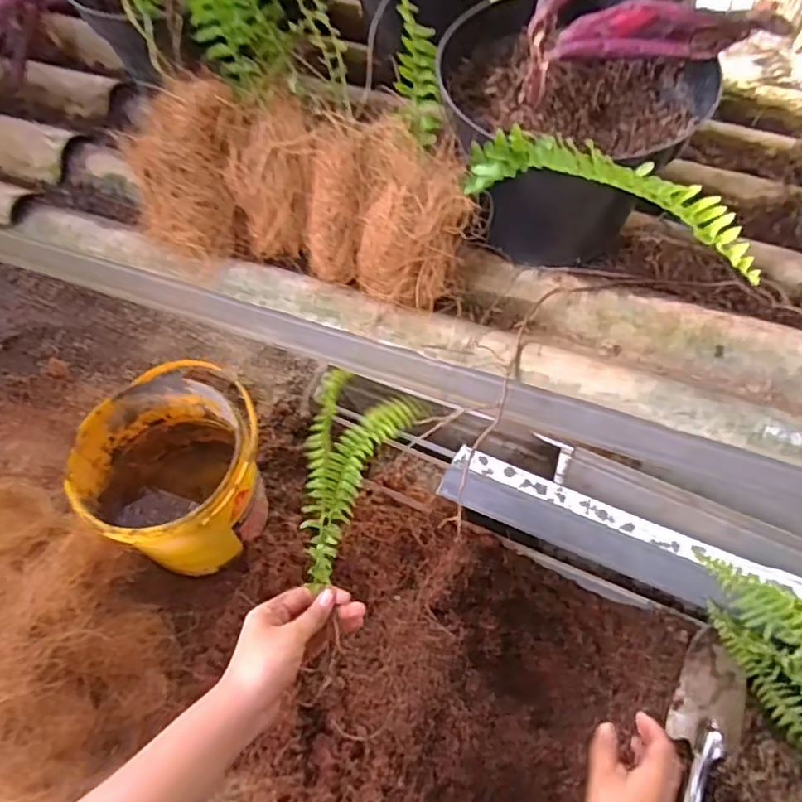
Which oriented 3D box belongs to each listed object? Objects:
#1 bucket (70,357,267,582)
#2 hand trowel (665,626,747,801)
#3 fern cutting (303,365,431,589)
[{"bbox_3d":[-0.262,0.087,0.703,0.192,0.175,0.184,1,58,-1],"label":"bucket"},{"bbox_3d":[0.309,0.355,0.621,0.068,0.028,0.243,25,61,13],"label":"hand trowel"},{"bbox_3d":[-0.054,0.065,0.557,0.102,0.047,0.173,30,100,49],"label":"fern cutting"}]

